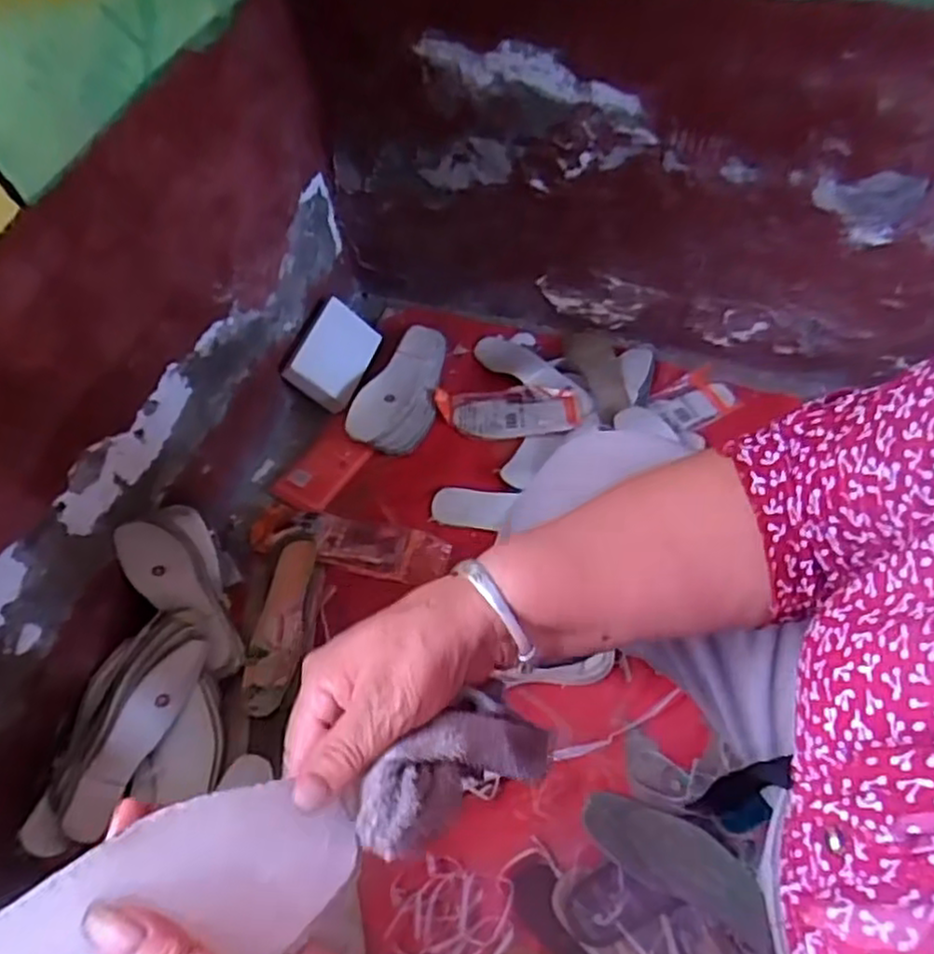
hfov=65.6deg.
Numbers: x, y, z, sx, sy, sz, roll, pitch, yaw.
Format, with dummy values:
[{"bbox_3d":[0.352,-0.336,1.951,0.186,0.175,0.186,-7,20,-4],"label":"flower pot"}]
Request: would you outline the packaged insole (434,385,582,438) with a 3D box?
[{"bbox_3d":[0.059,-0.100,1.080,0.214,0.015,0.080,-2,66,18],"label":"packaged insole"}]

